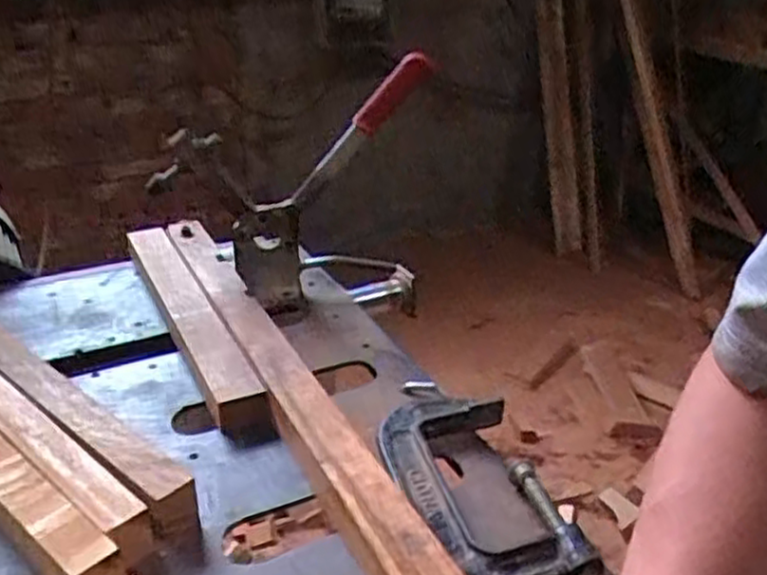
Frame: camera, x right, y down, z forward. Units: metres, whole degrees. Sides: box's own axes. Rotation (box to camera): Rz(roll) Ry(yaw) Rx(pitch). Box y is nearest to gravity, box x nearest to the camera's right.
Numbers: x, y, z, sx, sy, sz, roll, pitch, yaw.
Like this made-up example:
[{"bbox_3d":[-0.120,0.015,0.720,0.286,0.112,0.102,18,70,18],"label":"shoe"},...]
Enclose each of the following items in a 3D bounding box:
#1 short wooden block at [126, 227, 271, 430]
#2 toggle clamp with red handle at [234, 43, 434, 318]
[{"bbox_3d":[-0.196,0.026,0.744,0.044,0.038,0.353,-12,34,-25],"label":"short wooden block"},{"bbox_3d":[-0.049,-0.060,0.819,0.227,0.387,0.067,-20,52,-18],"label":"toggle clamp with red handle"}]

